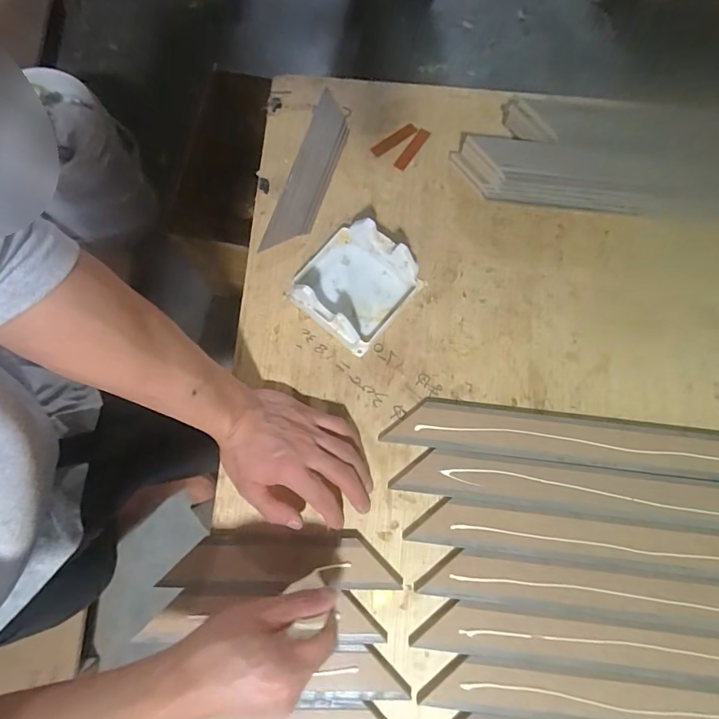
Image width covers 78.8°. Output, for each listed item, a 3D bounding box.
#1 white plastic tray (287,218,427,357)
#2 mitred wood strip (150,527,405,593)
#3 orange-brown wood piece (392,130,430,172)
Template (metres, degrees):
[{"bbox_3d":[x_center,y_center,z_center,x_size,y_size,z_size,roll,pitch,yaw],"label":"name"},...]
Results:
[{"bbox_3d":[-0.007,-0.082,0.450,0.107,0.054,0.108,40,79,7],"label":"white plastic tray"},{"bbox_3d":[-0.074,0.191,0.414,0.205,0.015,0.052,-1,77,-1],"label":"mitred wood strip"},{"bbox_3d":[0.062,-0.247,0.515,0.016,0.008,0.057,35,79,6],"label":"orange-brown wood piece"}]

